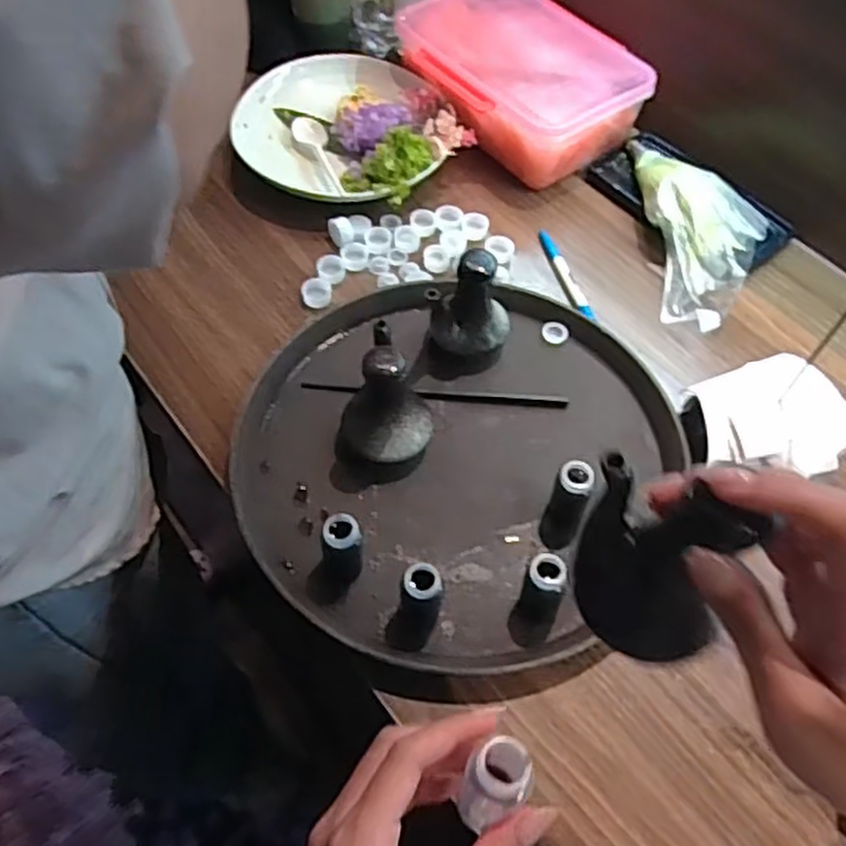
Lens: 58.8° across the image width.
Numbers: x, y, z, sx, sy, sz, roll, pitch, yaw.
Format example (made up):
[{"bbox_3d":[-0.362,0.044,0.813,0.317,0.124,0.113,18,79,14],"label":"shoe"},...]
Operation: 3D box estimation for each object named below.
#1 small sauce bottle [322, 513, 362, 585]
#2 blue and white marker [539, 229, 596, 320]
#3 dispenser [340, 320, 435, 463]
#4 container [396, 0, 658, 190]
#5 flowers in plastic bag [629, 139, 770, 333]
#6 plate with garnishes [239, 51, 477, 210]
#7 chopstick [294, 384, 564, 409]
[{"bbox_3d":[-0.056,0.087,0.517,0.028,0.055,0.026,-8,58,-8],"label":"small sauce bottle"},{"bbox_3d":[0.133,-0.141,0.705,0.015,0.007,0.119,-12,58,-10],"label":"blue and white marker"},{"bbox_3d":[-0.028,-0.014,0.556,0.068,0.108,0.062,1,57,-2],"label":"dispenser"},{"bbox_3d":[0.089,-0.370,0.803,0.179,0.087,0.262,-30,63,-20],"label":"container"},{"bbox_3d":[0.256,-0.194,0.709,0.080,0.066,0.237,0,57,-3],"label":"flowers in plastic bag"},{"bbox_3d":[-0.081,-0.297,0.769,0.214,0.053,0.227,1,57,-2],"label":"plate with garnishes"},{"bbox_3d":[0.011,-0.025,0.632,0.221,0.007,0.010,4,57,0],"label":"chopstick"}]

